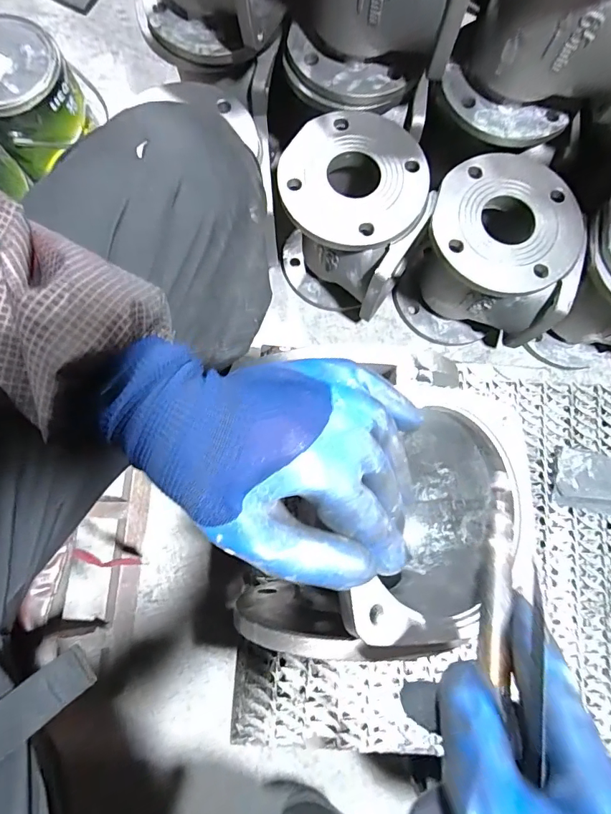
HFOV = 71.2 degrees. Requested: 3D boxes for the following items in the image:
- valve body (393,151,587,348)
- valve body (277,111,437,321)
[{"bbox_3d":[0.245,-0.200,0.594,0.187,0.191,0.182,0,80,-1],"label":"valve body"},{"bbox_3d":[0.065,-0.256,0.602,0.184,0.195,0.171,0,80,-1],"label":"valve body"}]

